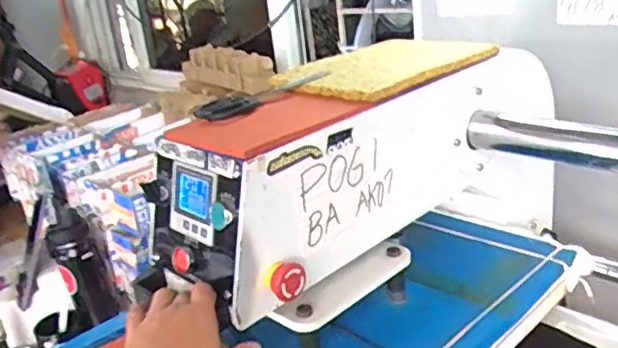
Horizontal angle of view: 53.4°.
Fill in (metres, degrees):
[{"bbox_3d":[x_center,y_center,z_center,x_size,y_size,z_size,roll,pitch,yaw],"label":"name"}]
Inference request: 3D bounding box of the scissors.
[{"bbox_3d":[-0.045,-0.096,0.707,0.046,0.019,0.195,13,29,40],"label":"scissors"}]

